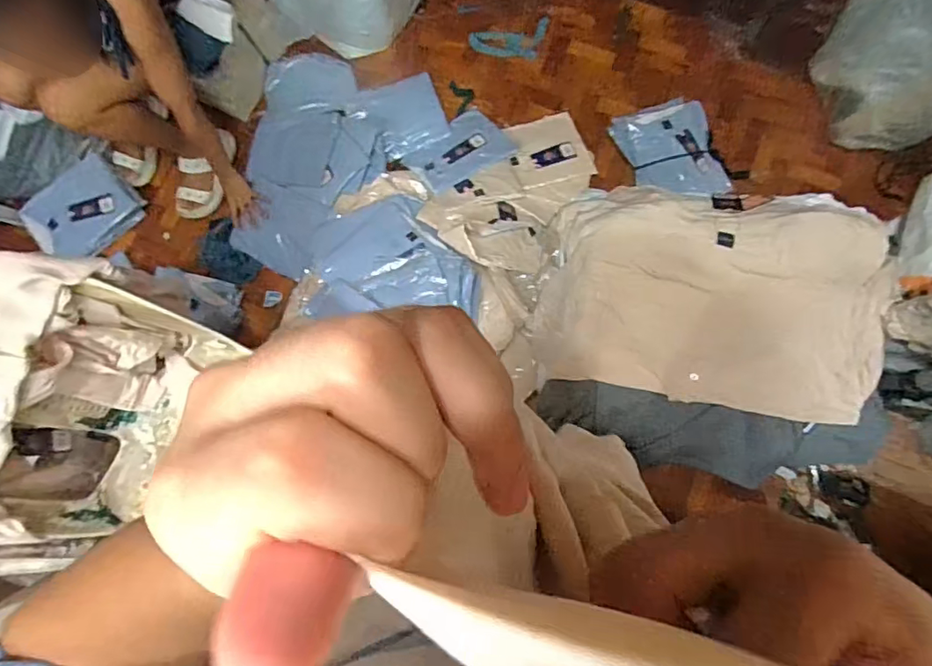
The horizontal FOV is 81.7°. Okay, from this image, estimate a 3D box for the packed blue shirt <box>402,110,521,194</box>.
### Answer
[{"bbox_3d":[-0.018,-0.476,1.429,0.252,0.037,0.187,-37,64,-4],"label":"packed blue shirt"}]

